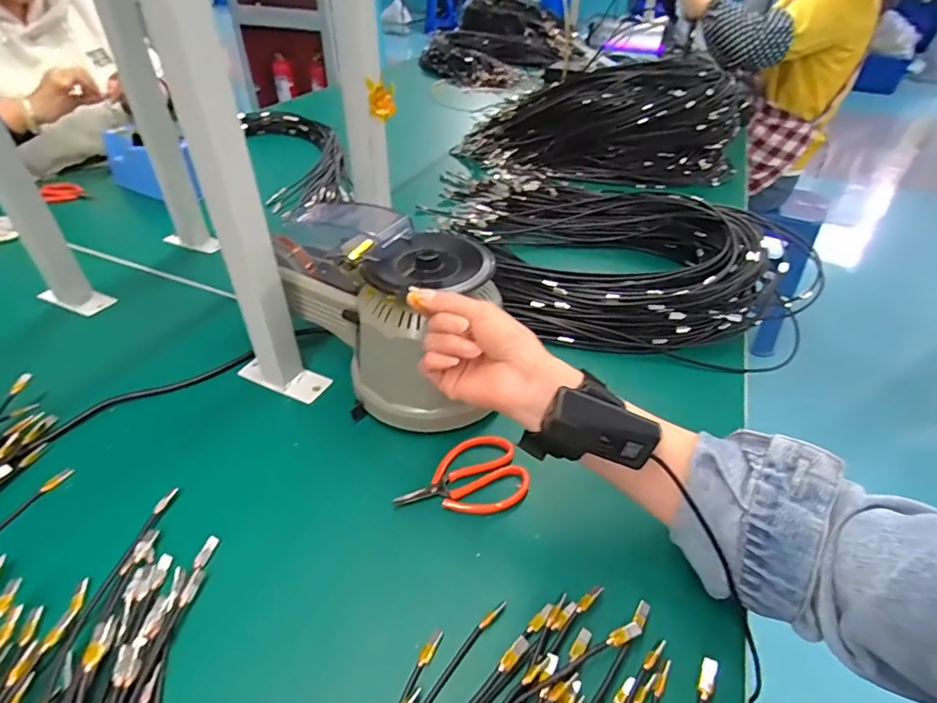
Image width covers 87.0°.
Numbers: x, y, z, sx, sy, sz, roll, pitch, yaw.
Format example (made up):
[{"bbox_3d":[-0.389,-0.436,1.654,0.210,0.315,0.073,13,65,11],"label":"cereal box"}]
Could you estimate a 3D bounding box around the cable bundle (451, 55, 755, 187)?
[{"bbox_3d":[0.260,-0.475,0.993,0.564,0.170,0.203,13,42,13],"label":"cable bundle"}]

